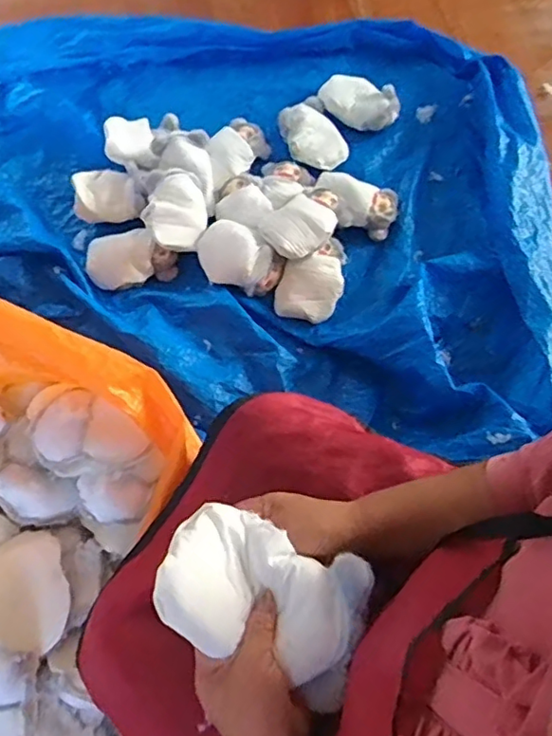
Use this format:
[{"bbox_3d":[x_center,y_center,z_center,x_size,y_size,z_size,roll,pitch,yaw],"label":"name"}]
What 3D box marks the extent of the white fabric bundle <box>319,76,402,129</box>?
[{"bbox_3d":[0.186,-0.606,1.311,0.188,0.062,0.101,23,70,11],"label":"white fabric bundle"}]

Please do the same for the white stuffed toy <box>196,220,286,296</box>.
[{"bbox_3d":[-0.073,-0.212,1.129,0.171,0.047,0.116,30,72,14],"label":"white stuffed toy"}]

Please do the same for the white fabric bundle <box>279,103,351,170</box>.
[{"bbox_3d":[0.076,-0.508,1.260,0.118,0.054,0.173,-30,69,-10],"label":"white fabric bundle"}]

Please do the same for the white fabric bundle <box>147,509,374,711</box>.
[{"bbox_3d":[-0.011,0.183,0.469,0.163,0.048,0.107,21,70,11],"label":"white fabric bundle"}]

